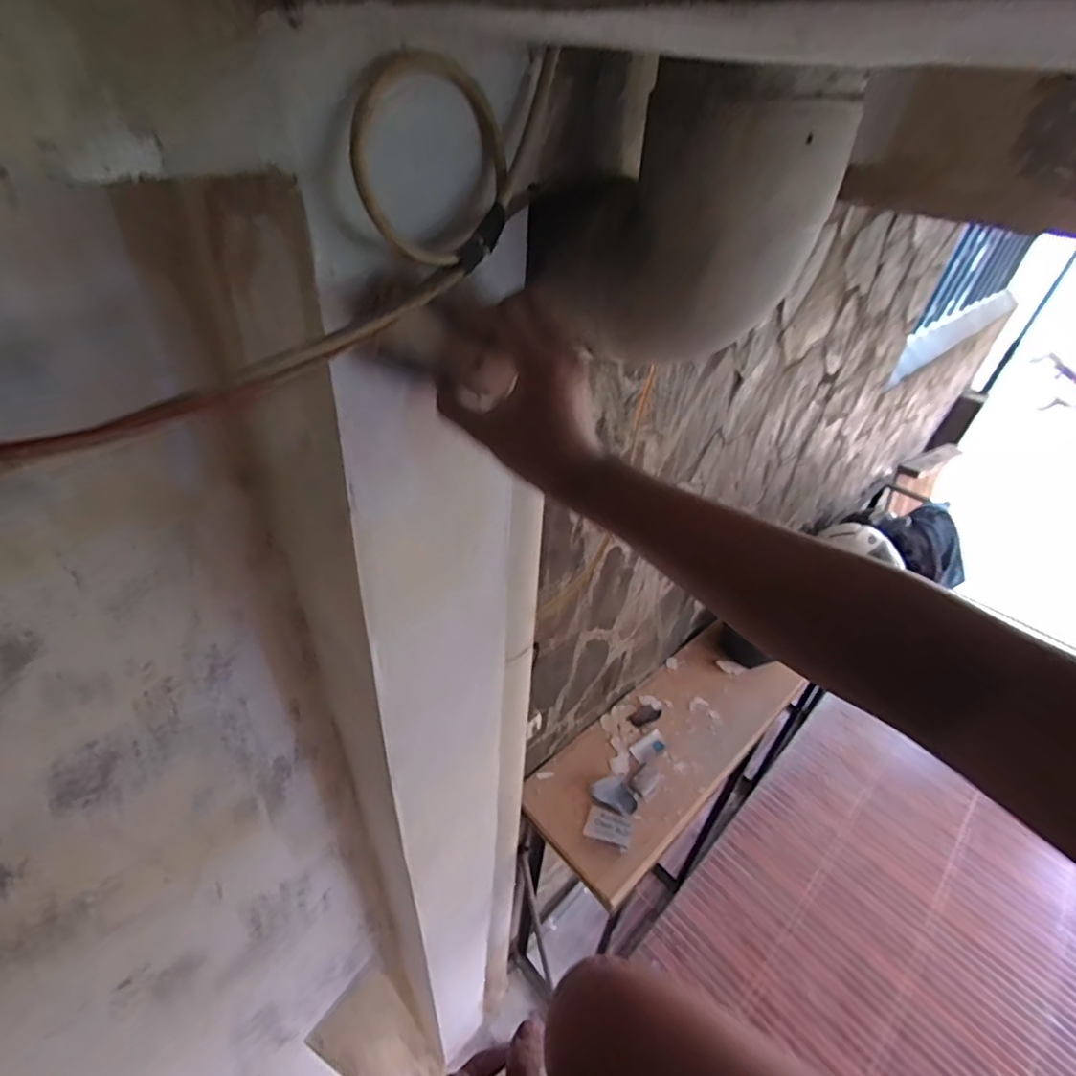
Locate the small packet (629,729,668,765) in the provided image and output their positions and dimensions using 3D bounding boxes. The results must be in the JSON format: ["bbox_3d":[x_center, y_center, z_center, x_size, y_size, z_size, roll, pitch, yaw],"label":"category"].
[{"bbox_3d":[0.279,0.522,1.388,0.103,0.009,0.055,-22,47,-30],"label":"small packet"}]

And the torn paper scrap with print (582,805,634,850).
[{"bbox_3d":[0.155,0.629,1.209,0.097,0.008,0.070,16,40,13],"label":"torn paper scrap with print"}]

